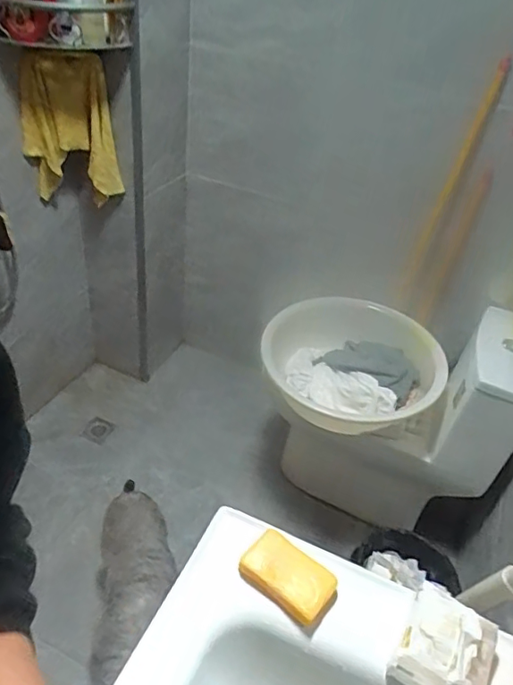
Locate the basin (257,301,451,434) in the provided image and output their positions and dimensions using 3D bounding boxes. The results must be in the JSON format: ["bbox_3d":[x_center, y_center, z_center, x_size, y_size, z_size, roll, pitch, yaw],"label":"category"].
[{"bbox_3d":[0.246,0.059,1.423,0.457,0.158,0.430,4,39,-3],"label":"basin"}]

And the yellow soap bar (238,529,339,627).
[{"bbox_3d":[0.039,0.275,0.635,0.105,0.021,0.065,28,44,25],"label":"yellow soap bar"}]

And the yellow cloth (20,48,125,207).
[{"bbox_3d":[-0.523,-0.588,1.495,0.234,0.391,0.058,-12,26,-15],"label":"yellow cloth"}]

